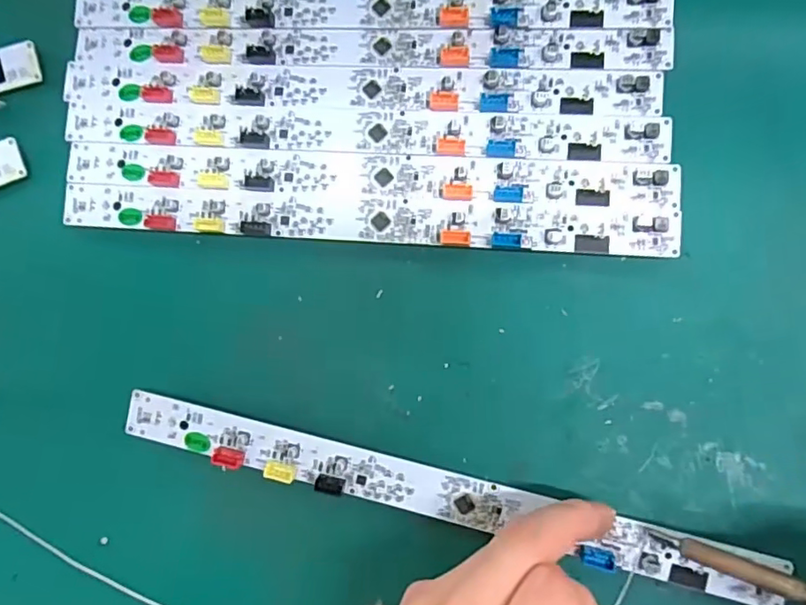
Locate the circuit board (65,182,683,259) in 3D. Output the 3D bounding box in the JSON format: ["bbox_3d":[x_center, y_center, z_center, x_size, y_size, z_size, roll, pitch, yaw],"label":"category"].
[{"bbox_3d":[-0.024,-0.039,0.263,0.286,0.006,0.021,4,87,7],"label":"circuit board"}]

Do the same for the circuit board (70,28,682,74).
[{"bbox_3d":[-0.023,-0.122,0.270,0.287,0.007,0.019,4,87,7],"label":"circuit board"}]

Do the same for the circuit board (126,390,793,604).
[{"bbox_3d":[0.013,0.083,0.245,0.284,0.008,0.023,12,88,7],"label":"circuit board"}]

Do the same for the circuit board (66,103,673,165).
[{"bbox_3d":[-0.025,-0.082,0.267,0.286,0.005,0.021,4,87,7],"label":"circuit board"}]

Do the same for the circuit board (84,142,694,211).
[{"bbox_3d":[-0.023,-0.061,0.265,0.287,0.005,0.021,4,87,7],"label":"circuit board"}]

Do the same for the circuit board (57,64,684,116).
[{"bbox_3d":[-0.027,-0.103,0.269,0.286,0.007,0.022,4,87,7],"label":"circuit board"}]

